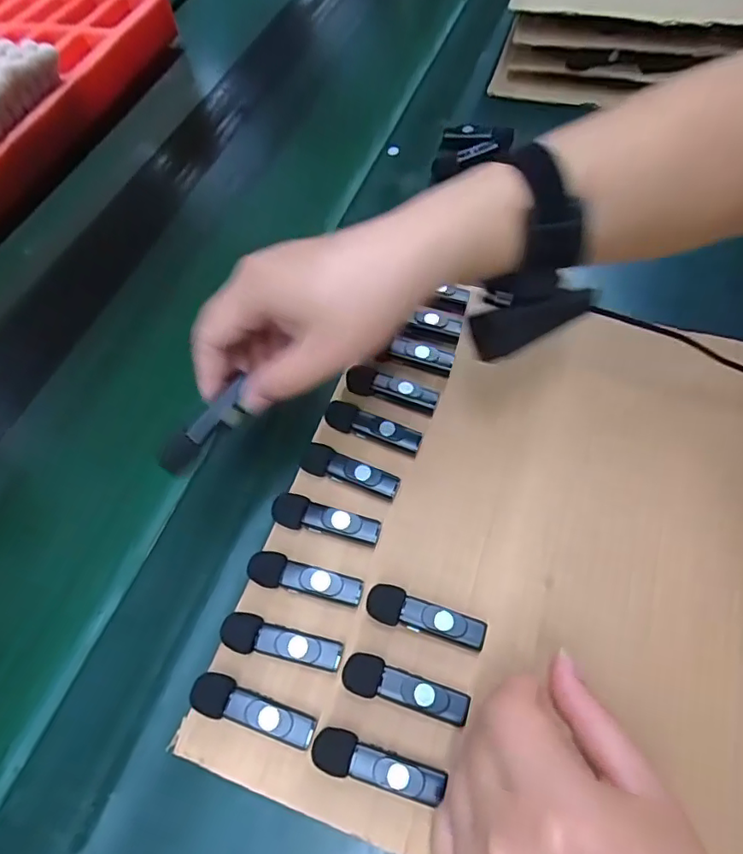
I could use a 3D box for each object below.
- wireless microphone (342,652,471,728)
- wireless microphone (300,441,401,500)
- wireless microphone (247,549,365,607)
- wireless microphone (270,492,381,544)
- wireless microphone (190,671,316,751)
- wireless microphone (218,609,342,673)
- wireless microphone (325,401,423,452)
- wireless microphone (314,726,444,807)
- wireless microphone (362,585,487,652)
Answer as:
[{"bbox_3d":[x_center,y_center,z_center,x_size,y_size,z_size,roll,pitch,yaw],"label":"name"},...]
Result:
[{"bbox_3d":[0.017,0.133,0.280,0.063,0.016,0.019,14,62,10],"label":"wireless microphone"},{"bbox_3d":[-0.014,0.027,0.341,0.061,0.014,0.019,17,63,12],"label":"wireless microphone"},{"bbox_3d":[-0.037,0.085,0.310,0.064,0.016,0.018,13,62,10],"label":"wireless microphone"},{"bbox_3d":[-0.027,0.054,0.325,0.063,0.017,0.018,12,62,9],"label":"wireless microphone"},{"bbox_3d":[-0.059,0.143,0.279,0.063,0.016,0.019,14,62,10],"label":"wireless microphone"},{"bbox_3d":[-0.048,0.116,0.294,0.063,0.016,0.019,13,62,10],"label":"wireless microphone"},{"bbox_3d":[0.001,0.000,0.355,0.064,0.012,0.016,18,63,12],"label":"wireless microphone"},{"bbox_3d":[0.002,0.162,0.264,0.061,0.017,0.018,13,62,10],"label":"wireless microphone"},{"bbox_3d":[0.029,0.102,0.296,0.063,0.014,0.019,15,62,11],"label":"wireless microphone"}]

